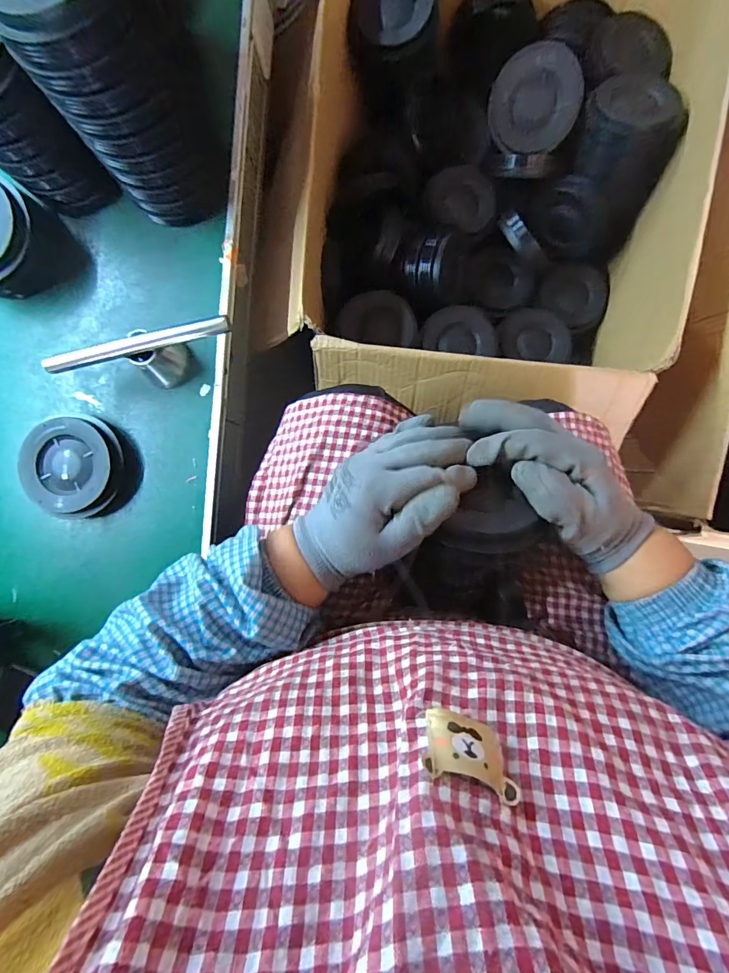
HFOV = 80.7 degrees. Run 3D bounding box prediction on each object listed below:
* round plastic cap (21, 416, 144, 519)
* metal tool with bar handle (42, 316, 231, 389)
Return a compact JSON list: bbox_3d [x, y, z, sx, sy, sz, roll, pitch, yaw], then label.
[{"bbox_3d":[-0.329,-0.023,0.495,0.120,0.032,0.116,0,90,4],"label":"round plastic cap"},{"bbox_3d":[-0.237,-0.144,0.479,0.199,0.062,0.050,-19,88,4],"label":"metal tool with bar handle"}]

